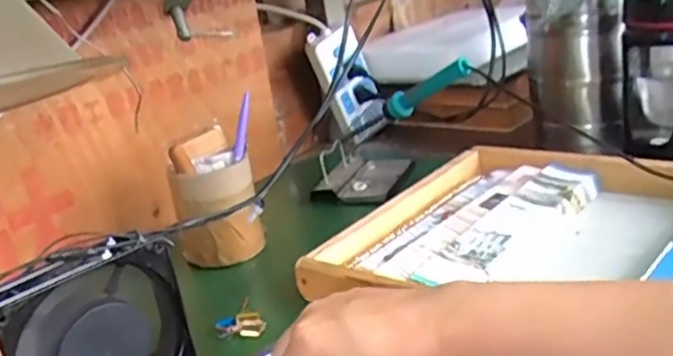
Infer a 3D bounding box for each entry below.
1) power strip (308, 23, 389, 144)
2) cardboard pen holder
[{"bbox_3d":[0.016,-0.137,0.964,0.067,0.173,0.052,-38,33,-18],"label":"power strip"},{"bbox_3d":[-0.123,0.021,0.673,0.071,0.124,0.066,1,23,27],"label":"cardboard pen holder"}]

